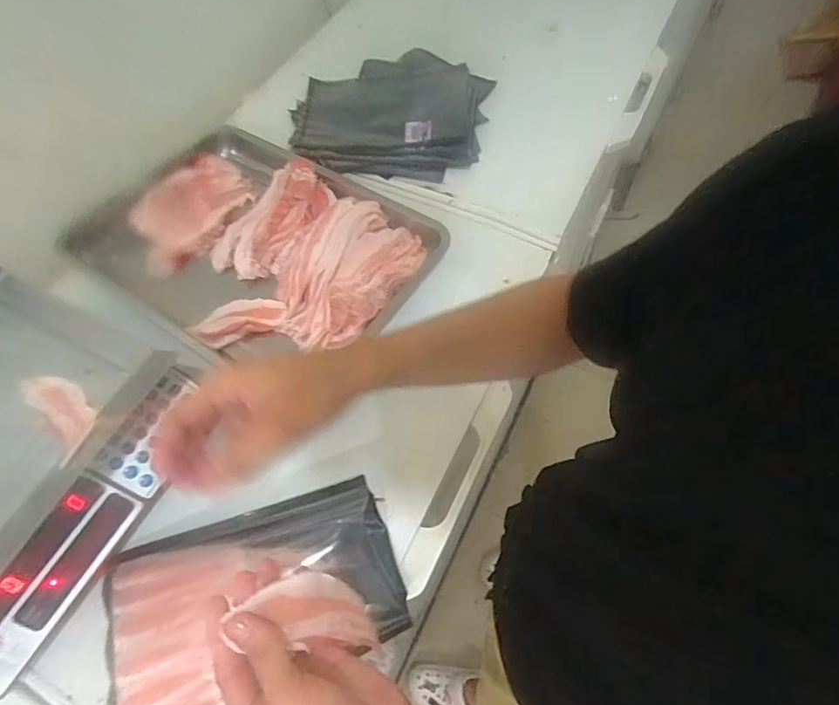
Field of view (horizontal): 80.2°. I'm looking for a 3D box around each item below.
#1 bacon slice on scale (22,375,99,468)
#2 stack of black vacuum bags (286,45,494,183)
[{"bbox_3d":[-0.376,0.059,0.524,0.049,0.008,0.116,-40,65,-17],"label":"bacon slice on scale"},{"bbox_3d":[-0.055,-0.422,0.873,0.330,0.033,0.279,6,61,9],"label":"stack of black vacuum bags"}]

